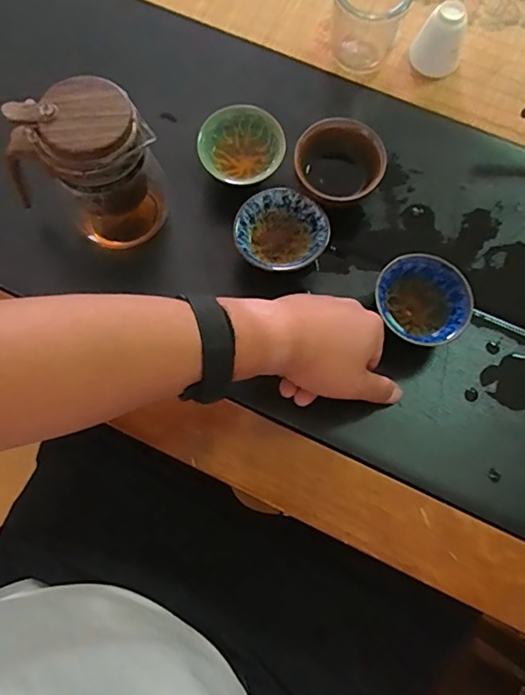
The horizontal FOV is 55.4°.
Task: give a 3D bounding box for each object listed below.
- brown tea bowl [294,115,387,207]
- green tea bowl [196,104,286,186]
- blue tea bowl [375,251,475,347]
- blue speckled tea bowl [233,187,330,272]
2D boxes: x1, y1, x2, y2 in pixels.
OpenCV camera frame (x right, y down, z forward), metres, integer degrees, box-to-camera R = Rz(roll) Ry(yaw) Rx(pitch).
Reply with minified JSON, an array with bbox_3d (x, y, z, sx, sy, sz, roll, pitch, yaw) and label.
[{"bbox_3d":[0.072,-0.173,0.485,0.085,0.059,0.077,16,77,5],"label":"brown tea bowl"},{"bbox_3d":[-0.020,-0.195,0.496,0.085,0.044,0.081,0,76,1],"label":"green tea bowl"},{"bbox_3d":[0.144,-0.040,0.461,0.084,0.045,0.083,0,76,1],"label":"blue tea bowl"},{"bbox_3d":[0.018,-0.105,0.477,0.080,0.041,0.083,0,76,1],"label":"blue speckled tea bowl"}]

